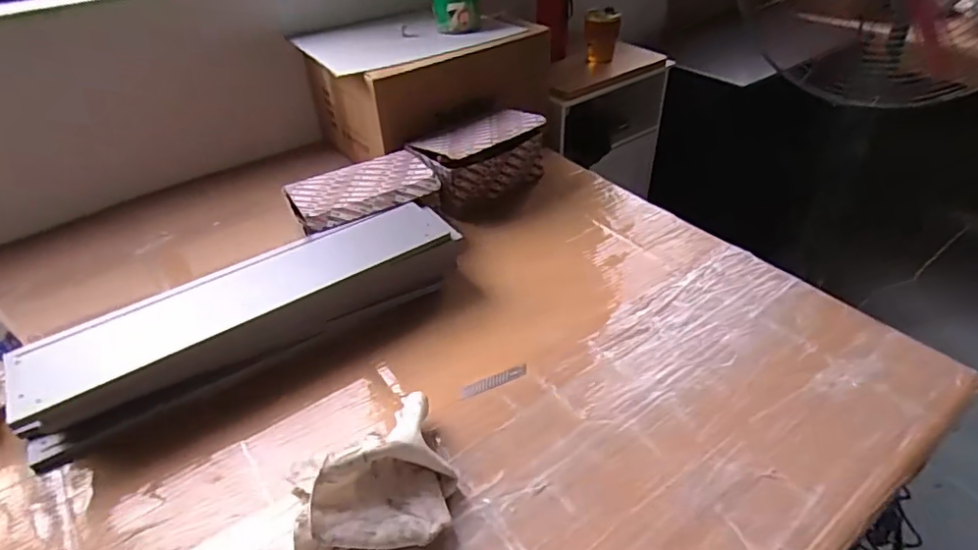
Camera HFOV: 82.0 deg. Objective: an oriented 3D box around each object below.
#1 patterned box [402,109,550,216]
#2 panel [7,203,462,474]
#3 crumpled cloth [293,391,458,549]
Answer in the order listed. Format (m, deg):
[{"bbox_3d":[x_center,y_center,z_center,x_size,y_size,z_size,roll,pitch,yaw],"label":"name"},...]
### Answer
[{"bbox_3d":[-0.025,-0.237,1.097,0.256,0.109,0.161,-24,43,-25],"label":"patterned box"},{"bbox_3d":[-0.326,0.052,0.806,0.599,0.105,0.135,-25,43,-26],"label":"panel"},{"bbox_3d":[-0.120,0.197,0.609,0.152,0.085,0.181,-3,42,-5],"label":"crumpled cloth"}]

